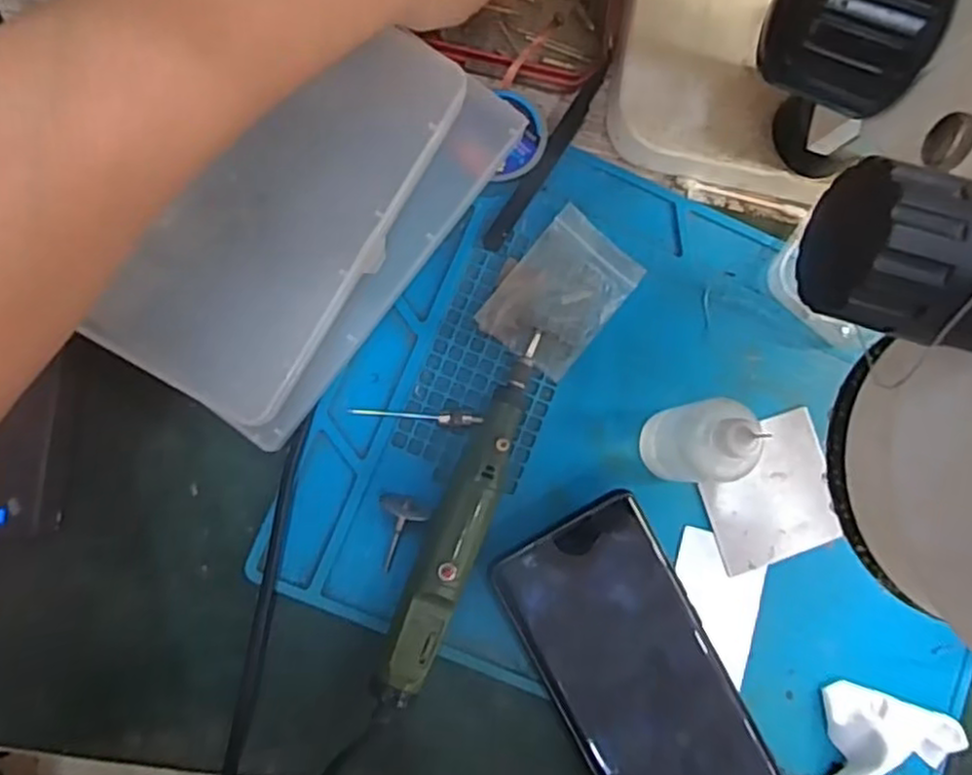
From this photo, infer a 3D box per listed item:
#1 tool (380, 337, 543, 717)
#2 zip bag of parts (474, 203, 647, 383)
[{"bbox_3d":[-0.010,0.058,0.325,0.022,0.027,0.167,23,84,-5],"label":"tool"},{"bbox_3d":[0.038,-0.045,0.347,0.051,0.008,0.073,39,83,-3],"label":"zip bag of parts"}]

